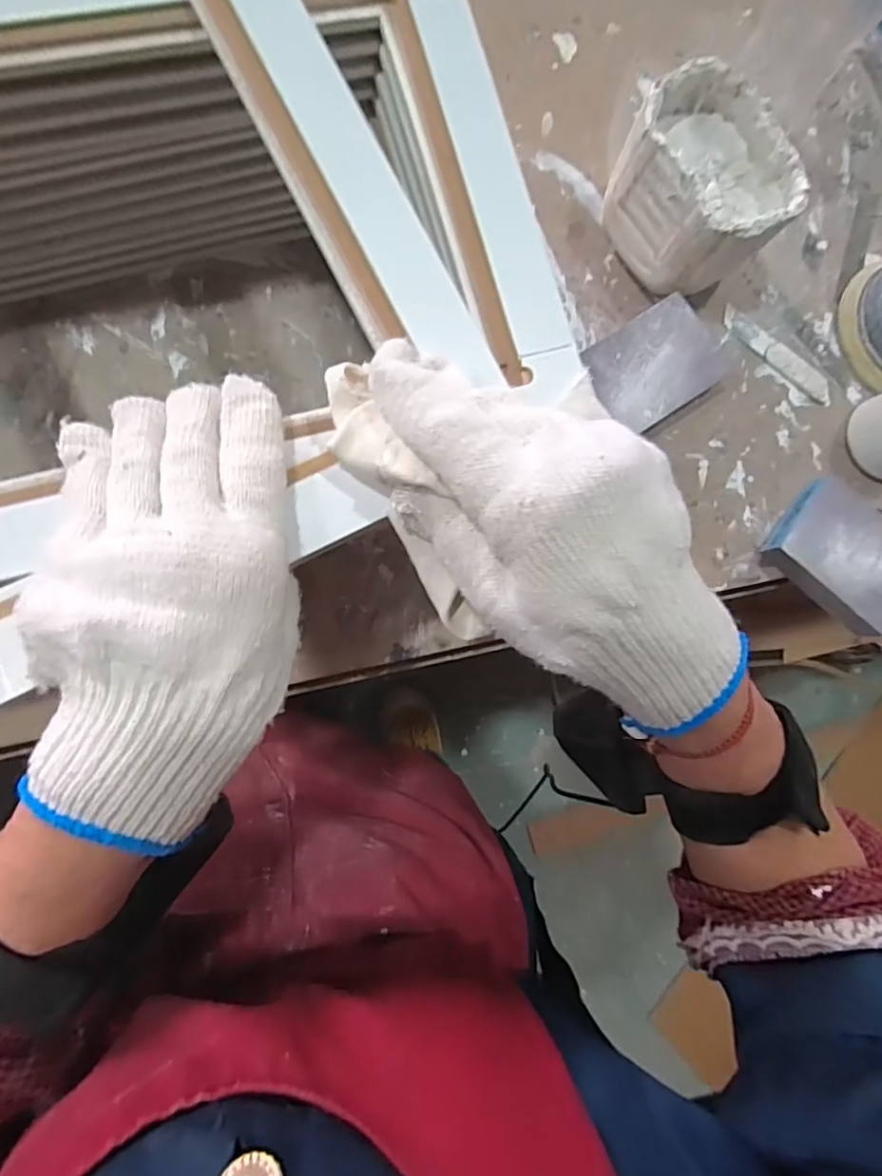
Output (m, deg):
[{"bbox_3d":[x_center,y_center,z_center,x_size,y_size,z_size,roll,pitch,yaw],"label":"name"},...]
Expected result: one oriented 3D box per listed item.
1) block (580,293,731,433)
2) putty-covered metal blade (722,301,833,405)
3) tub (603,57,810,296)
[{"bbox_3d":[0.149,-0.156,0.426,0.099,0.027,0.069,-34,88,-8],"label":"block"},{"bbox_3d":[0.256,-0.176,0.451,0.102,0.005,0.022,37,82,-1],"label":"putty-covered metal blade"},{"bbox_3d":[0.173,-0.268,0.409,0.085,0.087,0.112,-29,88,-8],"label":"tub"}]

